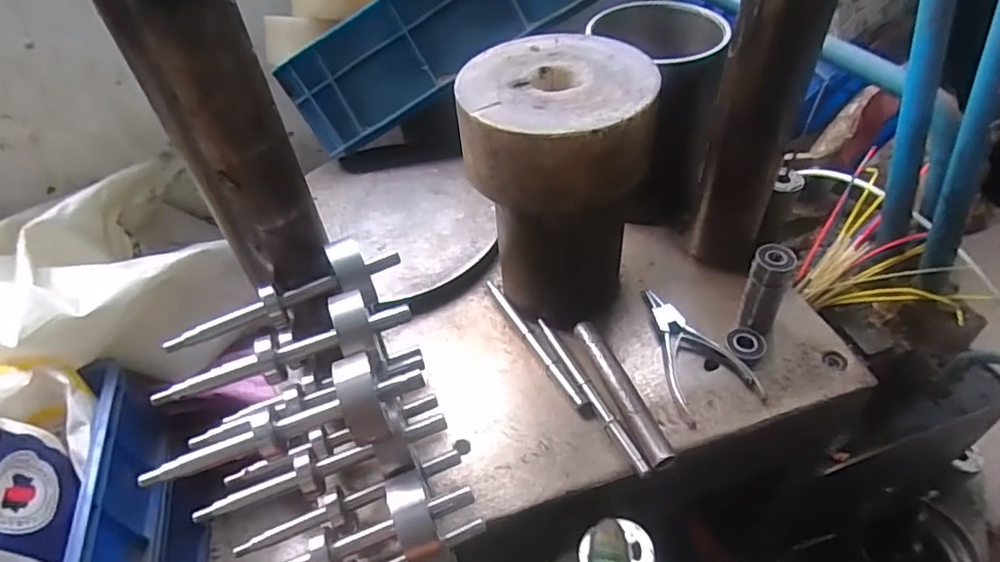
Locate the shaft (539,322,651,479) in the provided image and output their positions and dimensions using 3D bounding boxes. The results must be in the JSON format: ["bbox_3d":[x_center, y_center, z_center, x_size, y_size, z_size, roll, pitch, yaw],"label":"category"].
[{"bbox_3d":[0.073,0.091,0.478,0.011,0.008,0.161,-22,49,-15],"label":"shaft"}]

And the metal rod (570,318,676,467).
[{"bbox_3d":[0.099,0.090,0.474,0.019,0.015,0.140,-17,47,-11],"label":"metal rod"}]

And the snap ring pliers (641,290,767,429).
[{"bbox_3d":[0.171,0.057,0.504,0.071,0.015,0.134,-10,47,-4],"label":"snap ring pliers"}]

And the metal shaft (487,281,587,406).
[{"bbox_3d":[0.028,0.051,0.521,0.011,0.010,0.162,-24,49,-17],"label":"metal shaft"}]

